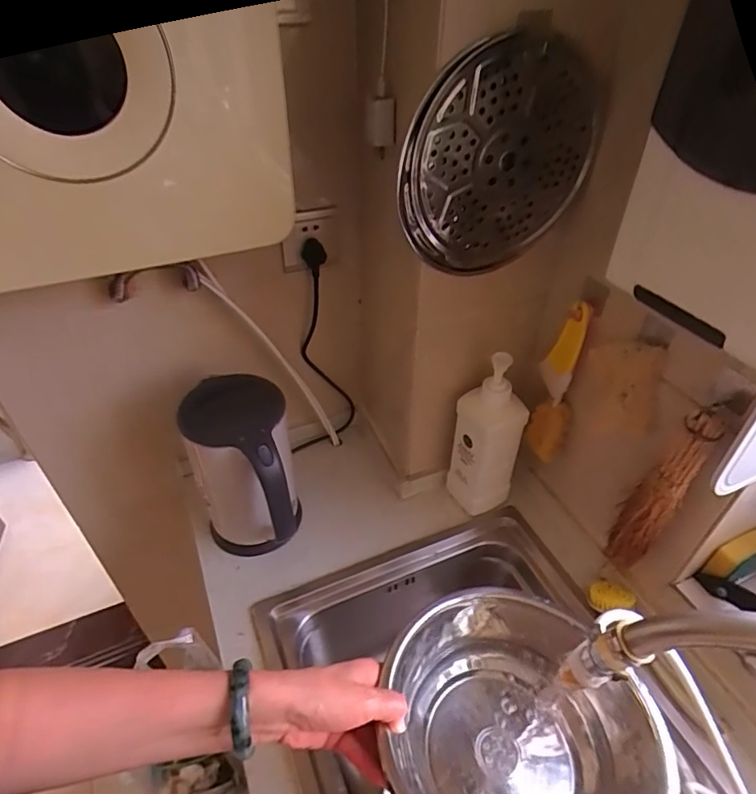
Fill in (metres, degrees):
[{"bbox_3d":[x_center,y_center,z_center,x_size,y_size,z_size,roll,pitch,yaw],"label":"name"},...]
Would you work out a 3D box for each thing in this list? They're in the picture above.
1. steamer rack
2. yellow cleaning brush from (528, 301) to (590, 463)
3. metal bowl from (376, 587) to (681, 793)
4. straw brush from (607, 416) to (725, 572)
[{"bbox_3d":[0.132,-0.261,0.579,0.230,0.229,0.026,-14,44,-15],"label":"steamer rack"},{"bbox_3d":[0.257,-0.016,0.732,0.062,0.231,0.069,17,44,18],"label":"yellow cleaning brush"},{"bbox_3d":[0.116,0.295,0.444,0.220,0.106,0.226,0,42,0],"label":"metal bowl"},{"bbox_3d":[0.327,0.121,0.606,0.032,0.267,0.046,-30,50,-29],"label":"straw brush"}]

